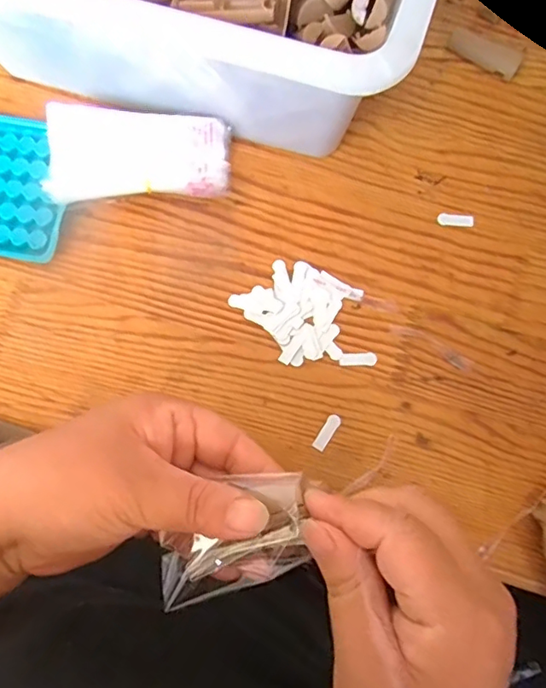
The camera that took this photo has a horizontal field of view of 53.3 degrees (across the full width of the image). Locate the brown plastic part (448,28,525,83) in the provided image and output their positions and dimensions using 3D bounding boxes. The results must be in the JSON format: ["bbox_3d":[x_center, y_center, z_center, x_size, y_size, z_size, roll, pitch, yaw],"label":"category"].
[{"bbox_3d":[0.142,-0.195,0.364,0.049,0.005,0.022,31,80,6],"label":"brown plastic part"}]

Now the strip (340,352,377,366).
[{"bbox_3d":[0.052,0.009,0.330,0.022,0.004,0.008,0,77,0],"label":"strip"}]

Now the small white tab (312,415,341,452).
[{"bbox_3d":[0.032,0.052,0.321,0.007,0.004,0.023,34,80,6],"label":"small white tab"}]

